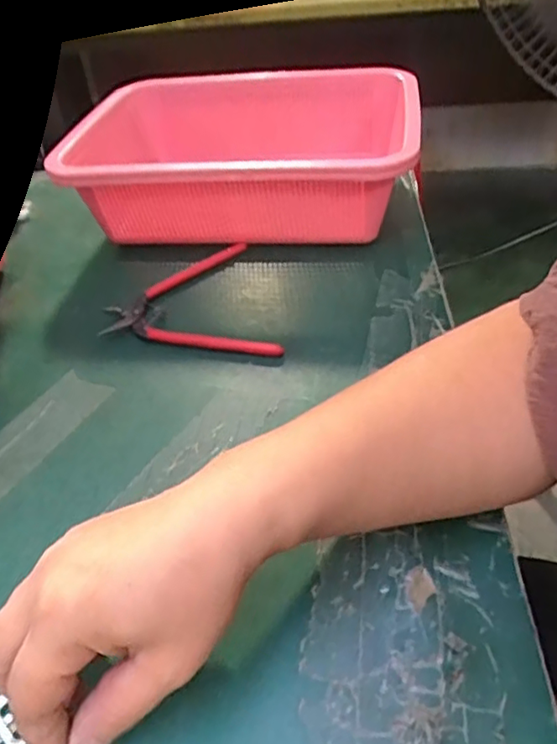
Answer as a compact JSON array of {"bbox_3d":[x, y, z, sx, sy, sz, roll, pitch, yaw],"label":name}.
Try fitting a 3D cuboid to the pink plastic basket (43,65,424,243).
[{"bbox_3d":[-0.040,-0.187,0.531,0.305,0.097,0.190,4,44,12],"label":"pink plastic basket"}]

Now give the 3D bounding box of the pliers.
[{"bbox_3d":[-0.052,-0.062,0.460,0.140,0.009,0.124,6,45,14],"label":"pliers"}]

